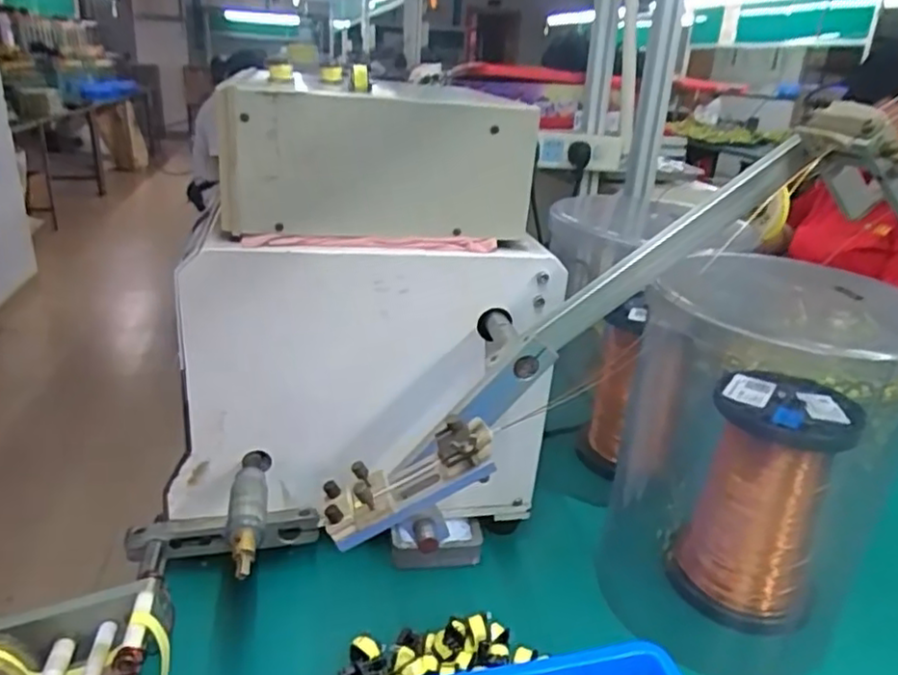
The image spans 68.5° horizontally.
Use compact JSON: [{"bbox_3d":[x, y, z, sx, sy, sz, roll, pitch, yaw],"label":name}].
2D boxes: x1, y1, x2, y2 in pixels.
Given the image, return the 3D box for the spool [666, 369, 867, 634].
[{"bbox_3d":[0.288,0.147,0.607,0.116,0.196,0.121,20,29,35],"label":"spool"}]

